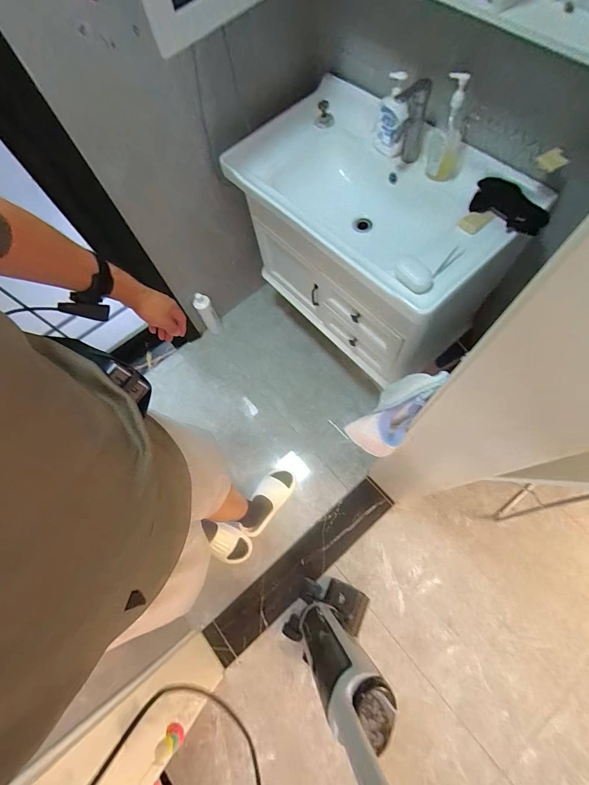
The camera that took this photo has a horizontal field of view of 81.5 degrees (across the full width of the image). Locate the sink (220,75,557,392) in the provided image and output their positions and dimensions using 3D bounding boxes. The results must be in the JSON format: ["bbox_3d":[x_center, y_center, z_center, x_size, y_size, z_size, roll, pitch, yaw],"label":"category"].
[{"bbox_3d":[0.212,-0.470,1.109,0.428,0.533,0.751,-39,70,-9],"label":"sink"}]

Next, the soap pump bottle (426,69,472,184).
[{"bbox_3d":[0.376,-0.628,0.815,0.093,0.213,0.074,21,72,13],"label":"soap pump bottle"}]

